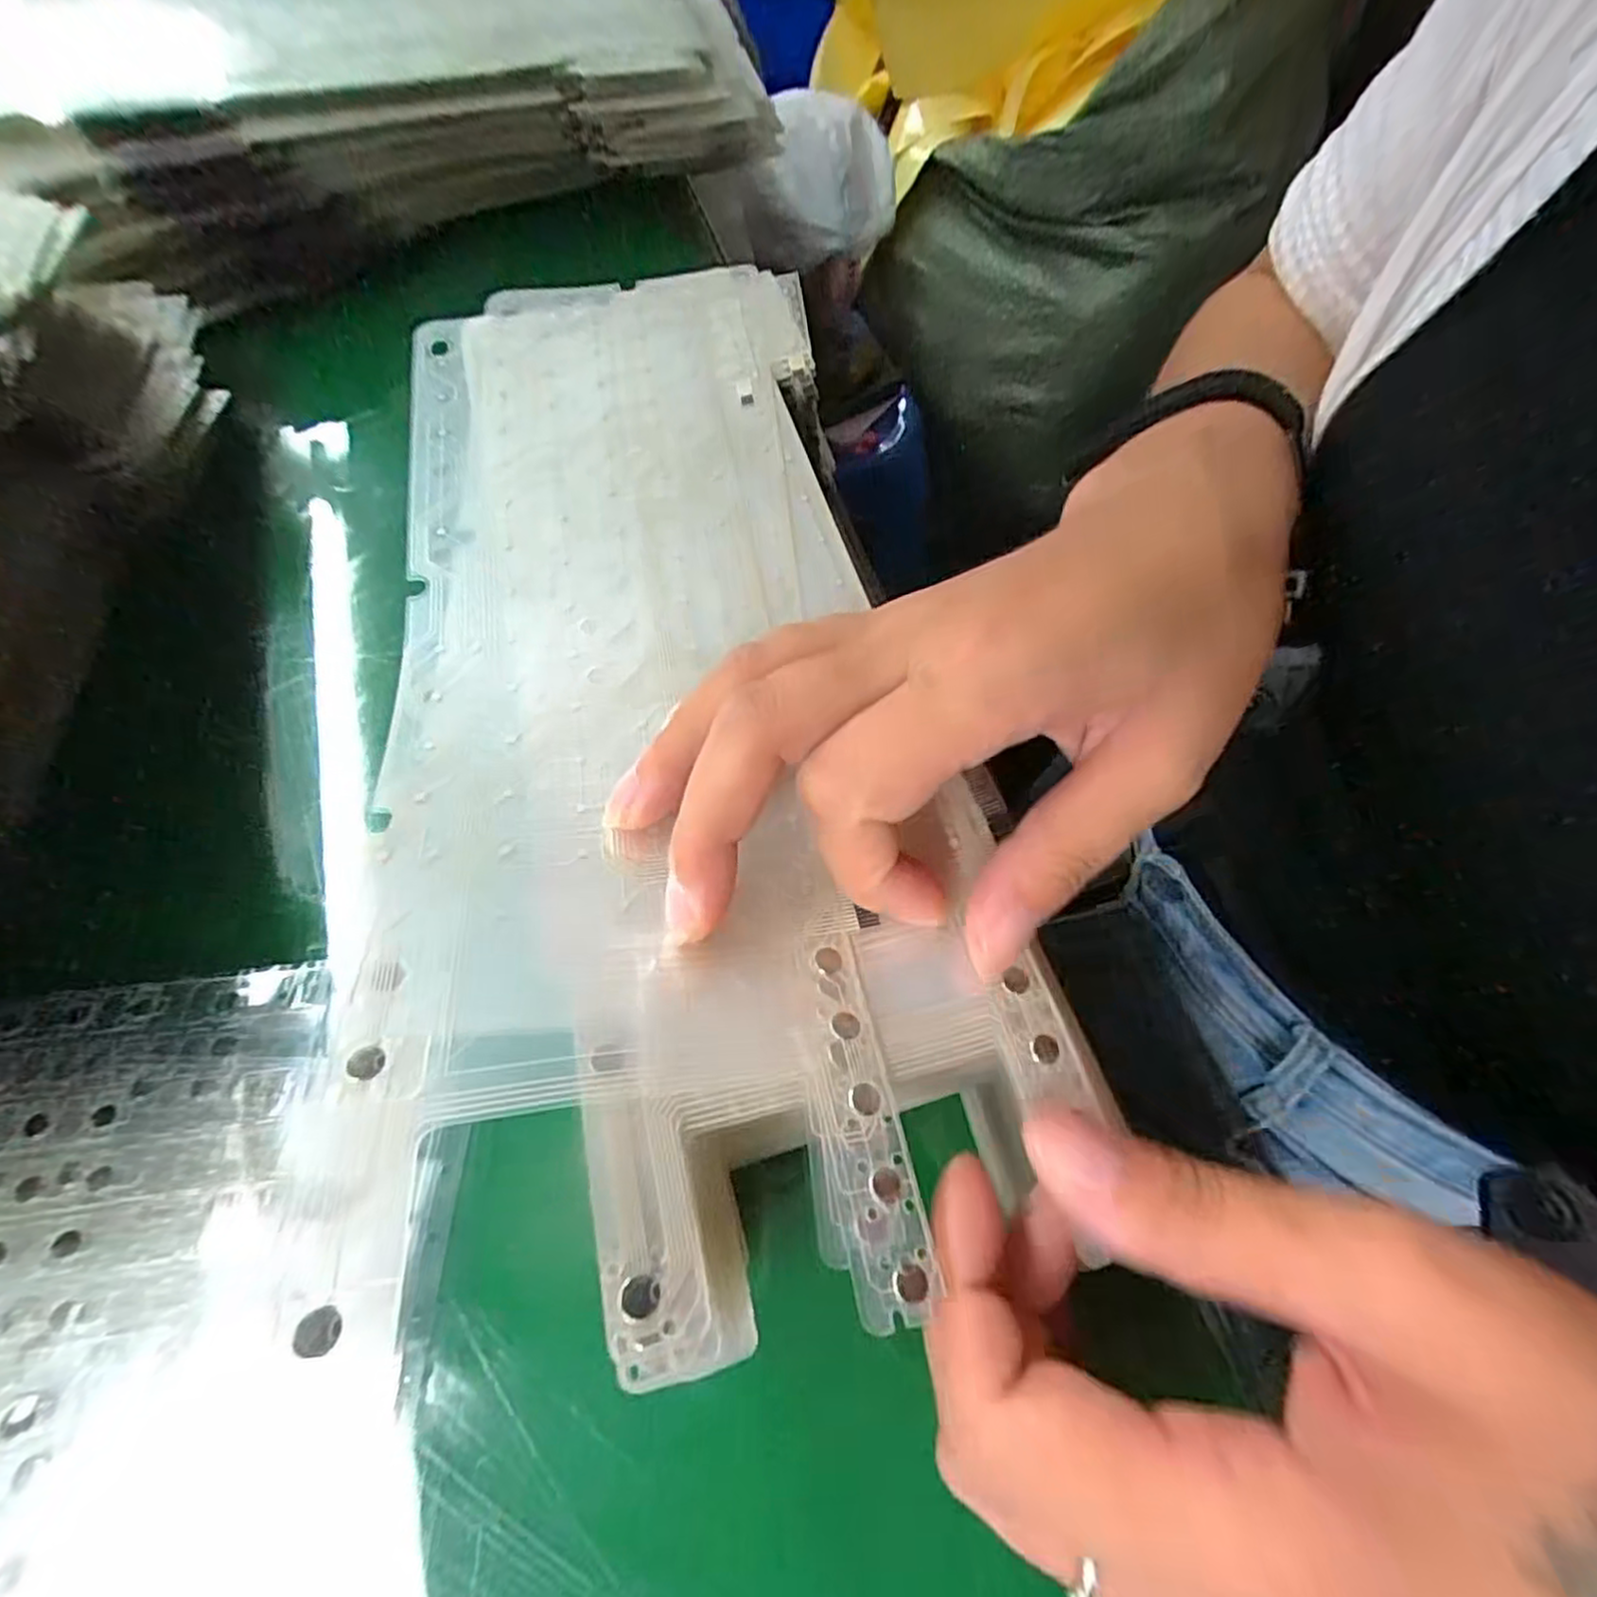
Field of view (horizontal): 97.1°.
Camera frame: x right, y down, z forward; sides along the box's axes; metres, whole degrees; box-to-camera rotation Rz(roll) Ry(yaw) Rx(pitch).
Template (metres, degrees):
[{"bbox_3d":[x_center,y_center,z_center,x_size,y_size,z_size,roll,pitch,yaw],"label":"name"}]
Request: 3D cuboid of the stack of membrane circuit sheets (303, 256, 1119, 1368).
[{"bbox_3d":[-0.034,-0.050,0.188,0.140,0.033,0.308,-11,60,-3],"label":"stack of membrane circuit sheets"}]

